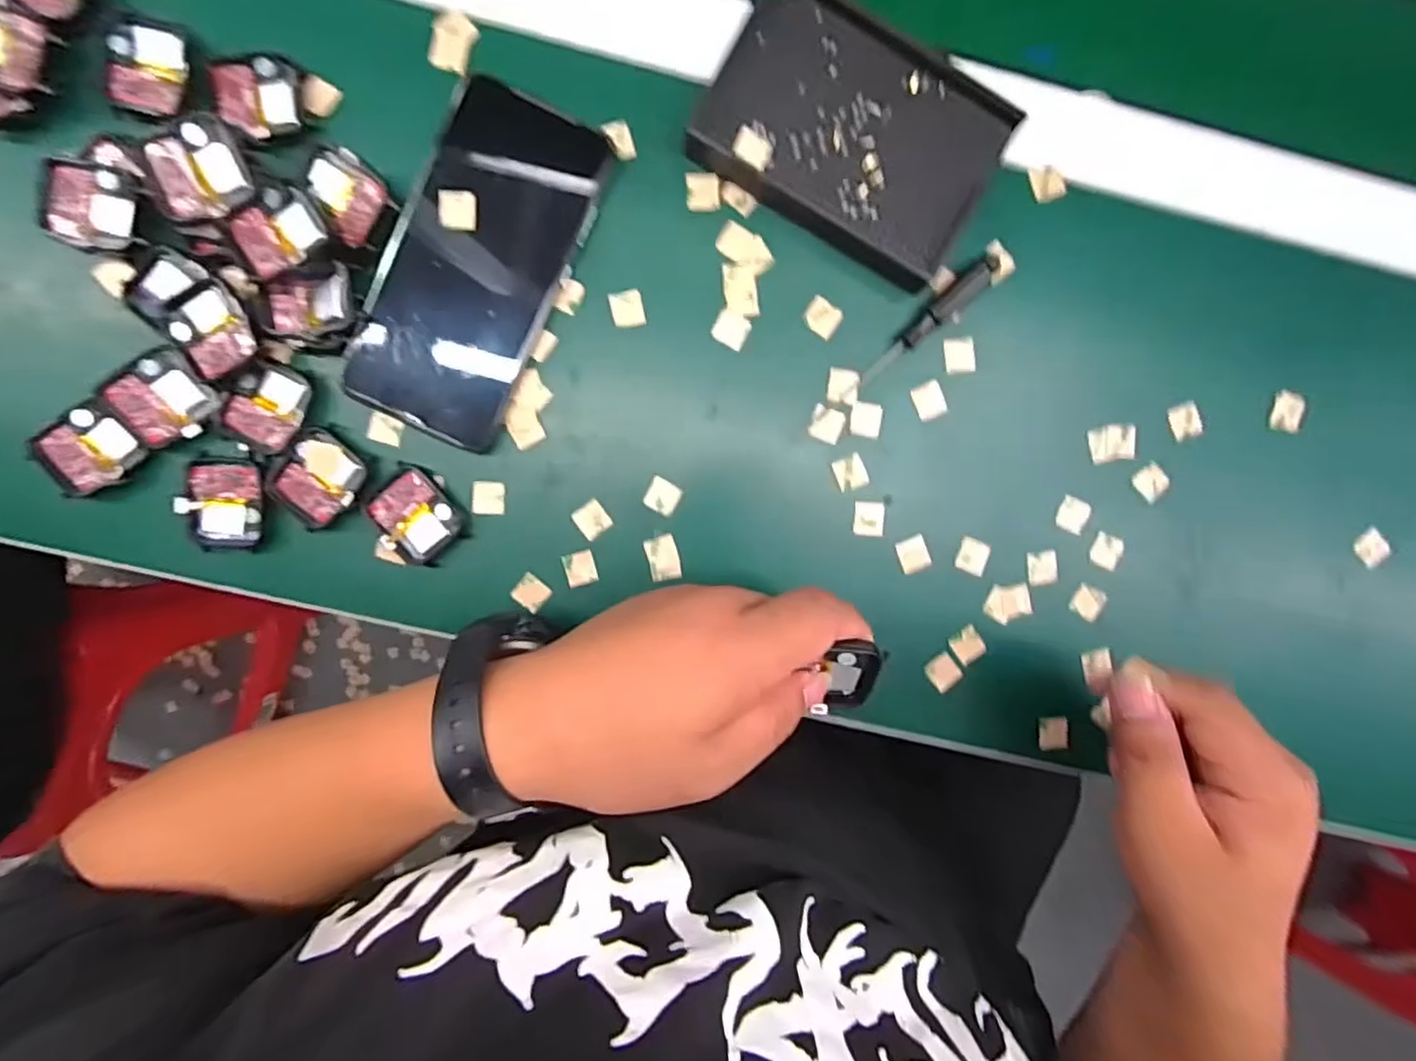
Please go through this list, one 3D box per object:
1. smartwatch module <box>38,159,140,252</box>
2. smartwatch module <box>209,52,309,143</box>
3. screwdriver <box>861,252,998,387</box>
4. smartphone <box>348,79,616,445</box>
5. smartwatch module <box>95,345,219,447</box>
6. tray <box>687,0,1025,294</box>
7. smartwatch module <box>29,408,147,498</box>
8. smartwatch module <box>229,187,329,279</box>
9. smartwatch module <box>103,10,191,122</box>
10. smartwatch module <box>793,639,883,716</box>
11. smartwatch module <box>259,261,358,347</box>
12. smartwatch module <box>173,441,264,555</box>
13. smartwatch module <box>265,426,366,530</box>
[{"bbox_3d":[-0.282,-0.148,0.302,0.041,0.007,0.038,12,94,-2],"label":"smartwatch module"},{"bbox_3d":[-0.210,-0.201,0.309,0.038,0.009,0.037,-1,93,-4],"label":"smartwatch module"},{"bbox_3d":[0.111,-0.105,0.331,0.086,0.014,0.010,-44,94,0],"label":"screwdriver"},{"bbox_3d":[-0.110,-0.125,0.318,0.076,0.015,0.163,24,92,-4],"label":"smartphone"},{"bbox_3d":[-0.258,-0.062,0.314,0.042,0.010,0.035,-37,94,0],"label":"smartwatch module"},{"bbox_3d":[0.069,-0.188,0.318,0.132,0.028,0.092,31,91,-4],"label":"tray"},{"bbox_3d":[-0.296,-0.038,0.317,0.041,0.005,0.036,-43,98,-8],"label":"smartwatch module"},{"bbox_3d":[-0.192,-0.134,0.301,0.038,0.015,0.033,-34,94,-1],"label":"smartwatch module"},{"bbox_3d":[-0.259,-0.214,0.306,0.035,0.005,0.043,8,93,-5],"label":"smartwatch module"},{"bbox_3d":[0.059,0.060,0.276,0.023,0.015,0.039,1,132,-4],"label":"smartwatch module"},{"bbox_3d":[-0.184,-0.104,0.308,0.041,0.012,0.031,-12,94,-2],"label":"smartwatch module"},{"bbox_3d":[-0.235,-0.015,0.320,0.036,0.006,0.048,-3,93,-3],"label":"smartwatch module"},{"bbox_3d":[-0.191,-0.025,0.322,0.040,0.006,0.041,44,90,-4],"label":"smartwatch module"}]

